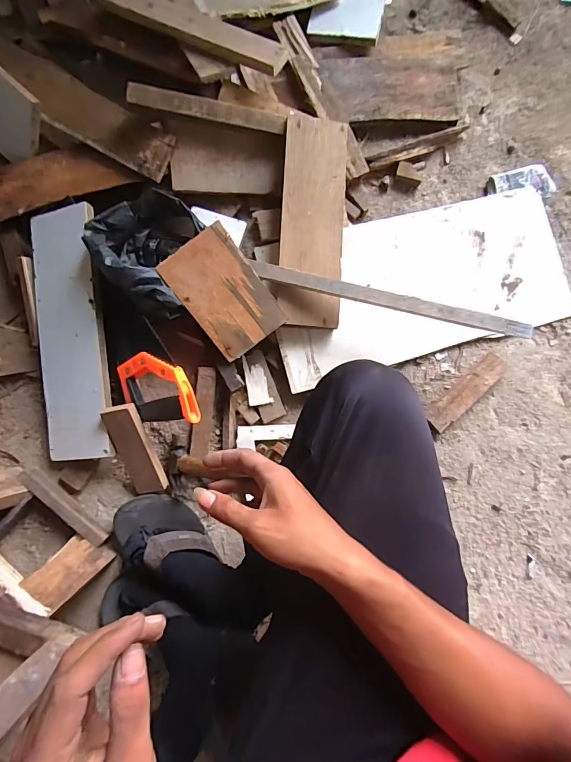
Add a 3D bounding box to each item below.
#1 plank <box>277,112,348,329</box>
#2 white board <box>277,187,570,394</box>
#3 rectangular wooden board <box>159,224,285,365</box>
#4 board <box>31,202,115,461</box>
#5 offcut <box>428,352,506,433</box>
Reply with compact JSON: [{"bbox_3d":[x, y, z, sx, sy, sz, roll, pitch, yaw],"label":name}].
[{"bbox_3d":[0.047,-0.265,0.652,0.105,0.012,0.340,3,91,-8],"label":"plank"},{"bbox_3d":[0.248,-0.181,0.711,0.552,0.022,0.259,-16,85,-2],"label":"white board"},{"bbox_3d":[-0.096,-0.137,0.615,0.121,0.007,0.186,-37,107,0],"label":"rectangular wooden board"},{"bbox_3d":[-0.347,-0.074,0.622,0.126,0.013,0.395,-4,91,16],"label":"board"},{"bbox_3d":[0.326,0.021,0.696,0.172,0.020,0.048,-40,87,-4],"label":"offcut"}]

